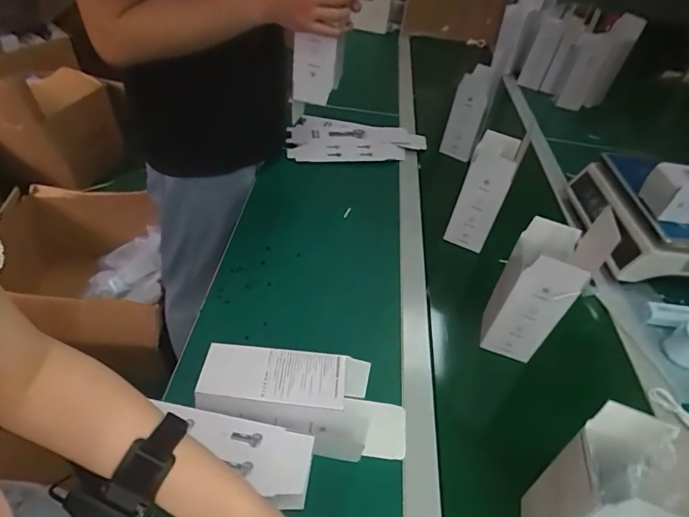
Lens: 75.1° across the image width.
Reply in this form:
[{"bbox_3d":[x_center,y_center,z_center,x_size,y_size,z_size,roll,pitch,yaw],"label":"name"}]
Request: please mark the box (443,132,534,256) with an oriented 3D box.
[{"bbox_3d":[0.250,-0.117,0.805,0.081,0.196,0.099,23,45,18],"label":"box"}]

